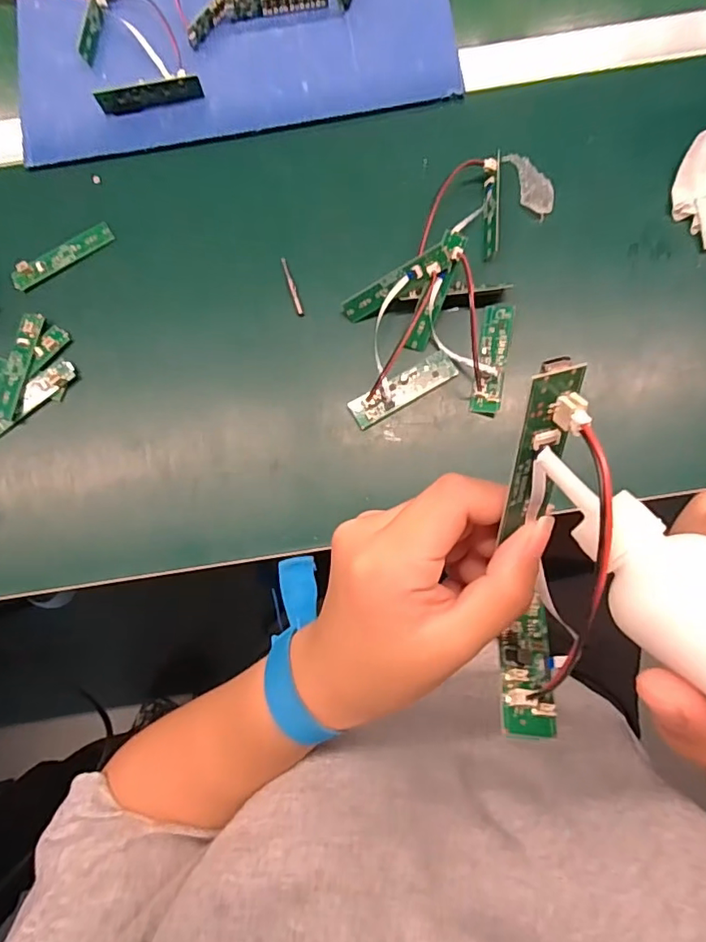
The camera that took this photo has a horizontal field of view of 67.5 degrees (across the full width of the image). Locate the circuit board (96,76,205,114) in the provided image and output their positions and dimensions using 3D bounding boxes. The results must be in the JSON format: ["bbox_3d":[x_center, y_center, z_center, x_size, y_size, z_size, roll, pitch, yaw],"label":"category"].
[{"bbox_3d":[-0.161,-0.299,0.420,0.081,0.016,0.006,-9,51,1],"label":"circuit board"}]

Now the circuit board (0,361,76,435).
[{"bbox_3d":[-0.247,-0.053,0.400,0.085,0.006,0.017,-39,83,-4],"label":"circuit board"}]

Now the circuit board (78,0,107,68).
[{"bbox_3d":[-0.214,-0.378,0.438,0.013,0.013,0.084,5,83,2],"label":"circuit board"}]

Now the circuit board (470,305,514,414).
[{"bbox_3d":[0.104,-0.084,0.391,0.021,0.006,0.082,10,83,3],"label":"circuit board"}]

